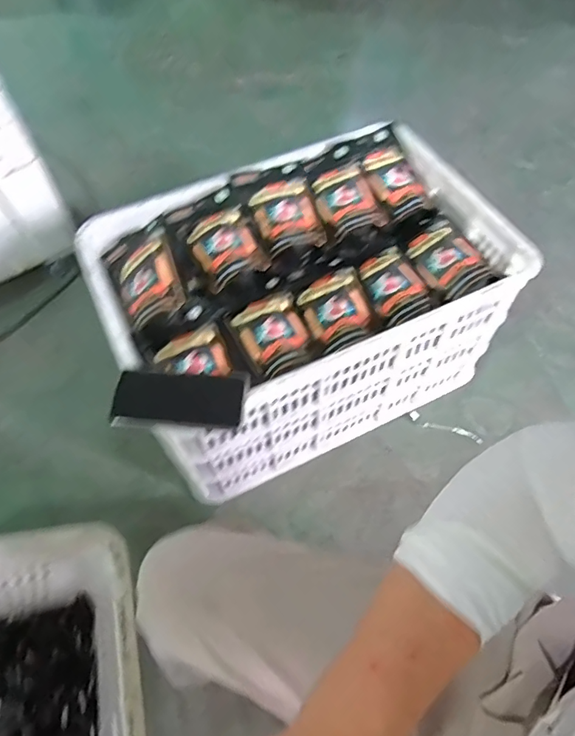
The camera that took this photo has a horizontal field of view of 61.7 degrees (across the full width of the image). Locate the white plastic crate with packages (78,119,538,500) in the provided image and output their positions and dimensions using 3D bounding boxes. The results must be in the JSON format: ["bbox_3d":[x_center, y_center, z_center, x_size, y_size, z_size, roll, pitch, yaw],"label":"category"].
[{"bbox_3d":[0.026,-0.112,0.841,0.580,0.297,0.415,-27,62,-13],"label":"white plastic crate with packages"}]

